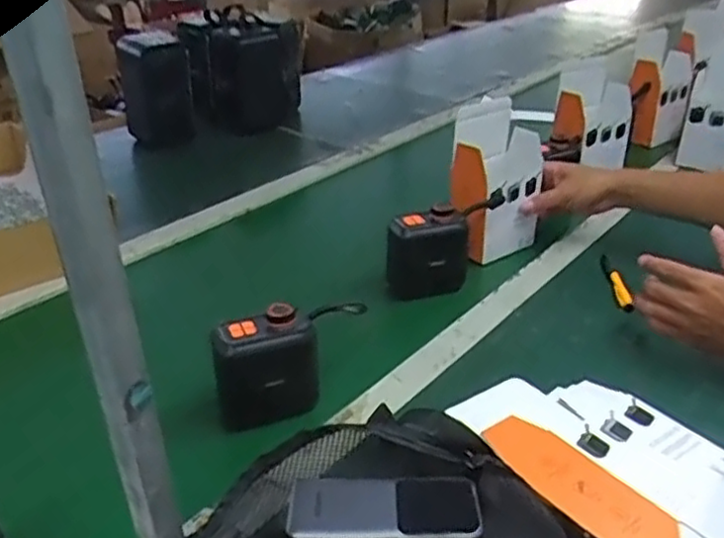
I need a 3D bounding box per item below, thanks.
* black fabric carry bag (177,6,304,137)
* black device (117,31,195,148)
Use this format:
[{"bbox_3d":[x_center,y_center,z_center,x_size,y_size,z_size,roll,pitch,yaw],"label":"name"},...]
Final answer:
[{"bbox_3d":[-0.226,-0.383,1.381,0.197,0.186,0.154,2,30,6],"label":"black fabric carry bag"},{"bbox_3d":[-0.360,-0.313,1.253,0.105,0.184,0.088,23,37,35],"label":"black device"}]

